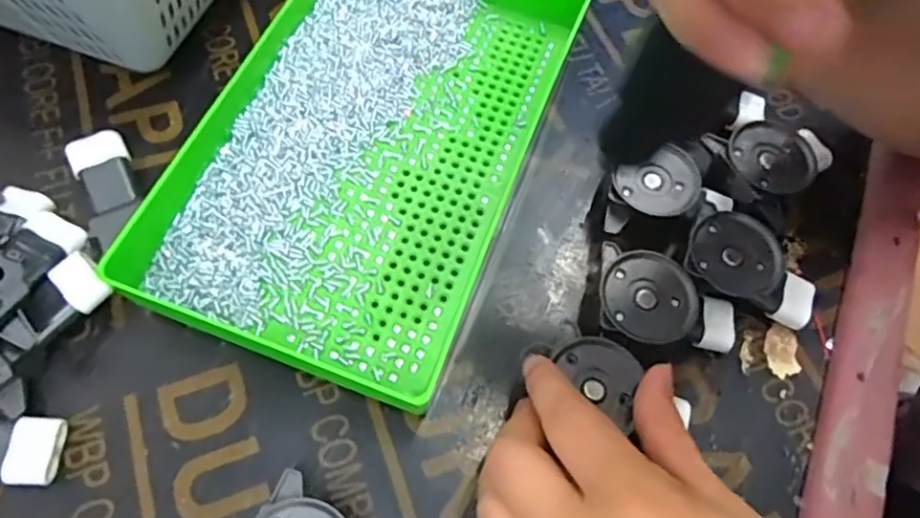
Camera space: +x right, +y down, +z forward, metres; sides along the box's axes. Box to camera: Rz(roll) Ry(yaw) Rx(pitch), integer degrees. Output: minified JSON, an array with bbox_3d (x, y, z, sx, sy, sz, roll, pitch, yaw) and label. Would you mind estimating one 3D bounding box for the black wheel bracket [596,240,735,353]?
[{"bbox_3d":[0.094,0.024,0.280,0.065,0.030,0.041,13,64,4],"label":"black wheel bracket"}]

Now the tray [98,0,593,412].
[{"bbox_3d":[-0.045,-0.063,0.311,0.154,0.037,0.237,20,65,7],"label":"tray"}]

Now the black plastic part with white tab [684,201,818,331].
[{"bbox_3d":[0.137,0.006,0.290,0.065,0.028,0.038,25,66,9],"label":"black plastic part with white tab"}]

